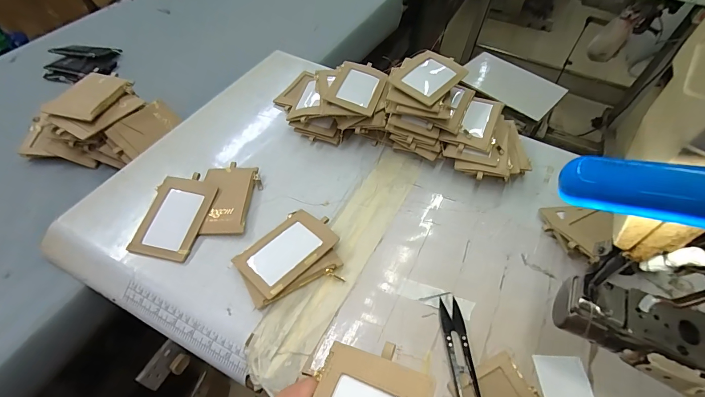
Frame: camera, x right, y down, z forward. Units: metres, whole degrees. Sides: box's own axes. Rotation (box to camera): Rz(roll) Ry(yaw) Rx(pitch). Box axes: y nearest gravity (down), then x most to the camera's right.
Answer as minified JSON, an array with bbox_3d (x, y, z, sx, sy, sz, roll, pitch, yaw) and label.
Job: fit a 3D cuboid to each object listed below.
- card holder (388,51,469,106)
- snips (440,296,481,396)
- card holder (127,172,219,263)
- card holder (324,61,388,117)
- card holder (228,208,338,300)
[{"bbox_3d":[0.108,-0.175,0.496,0.076,0.011,0.101,37,59,23],"label":"card holder"},{"bbox_3d":[0.114,0.164,0.369,0.025,0.009,0.118,-1,53,-4],"label":"snips"},{"bbox_3d":[-0.225,0.021,0.447,0.075,0.008,0.114,11,62,0],"label":"card holder"},{"bbox_3d":[0.009,-0.168,0.522,0.072,0.007,0.102,21,57,0],"label":"card holder"},{"bbox_3d":[-0.078,0.061,0.421,0.072,0.007,0.112,34,59,25],"label":"card holder"}]

